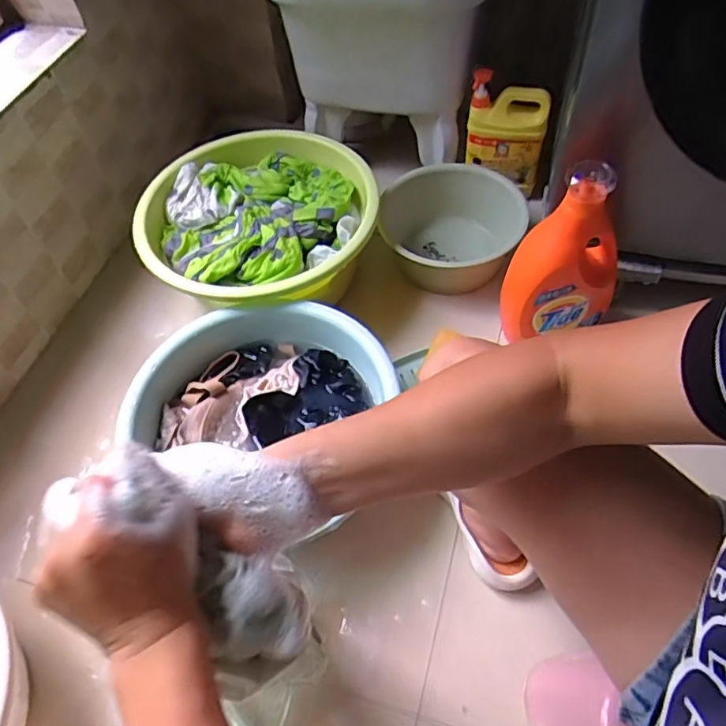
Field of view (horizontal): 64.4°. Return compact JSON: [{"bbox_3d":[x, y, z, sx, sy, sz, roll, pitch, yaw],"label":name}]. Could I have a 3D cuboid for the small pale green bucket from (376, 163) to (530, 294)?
[{"bbox_3d":[0.175,-0.247,1.093,0.269,0.126,0.252,-2,56,3],"label":"small pale green bucket"}]

